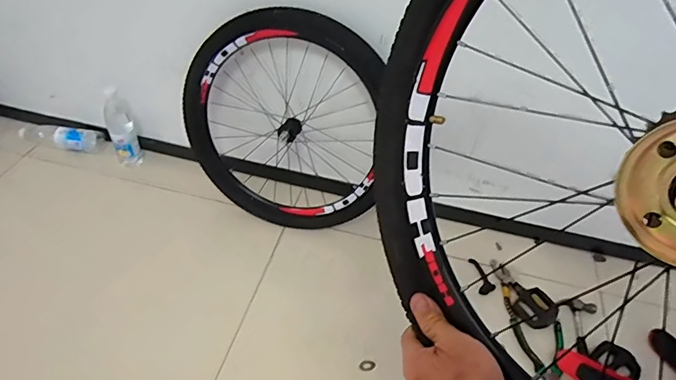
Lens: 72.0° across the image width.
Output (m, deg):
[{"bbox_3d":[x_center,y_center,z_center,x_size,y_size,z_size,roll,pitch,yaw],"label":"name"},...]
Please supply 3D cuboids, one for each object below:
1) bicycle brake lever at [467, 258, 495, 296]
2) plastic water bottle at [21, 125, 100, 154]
[{"bbox_3d":[0.354,0.211,1.141,0.043,0.024,0.116,2,47,-5],"label":"bicycle brake lever"},{"bbox_3d":[-0.788,-0.146,1.314,0.219,0.066,0.057,7,47,0],"label":"plastic water bottle"}]

